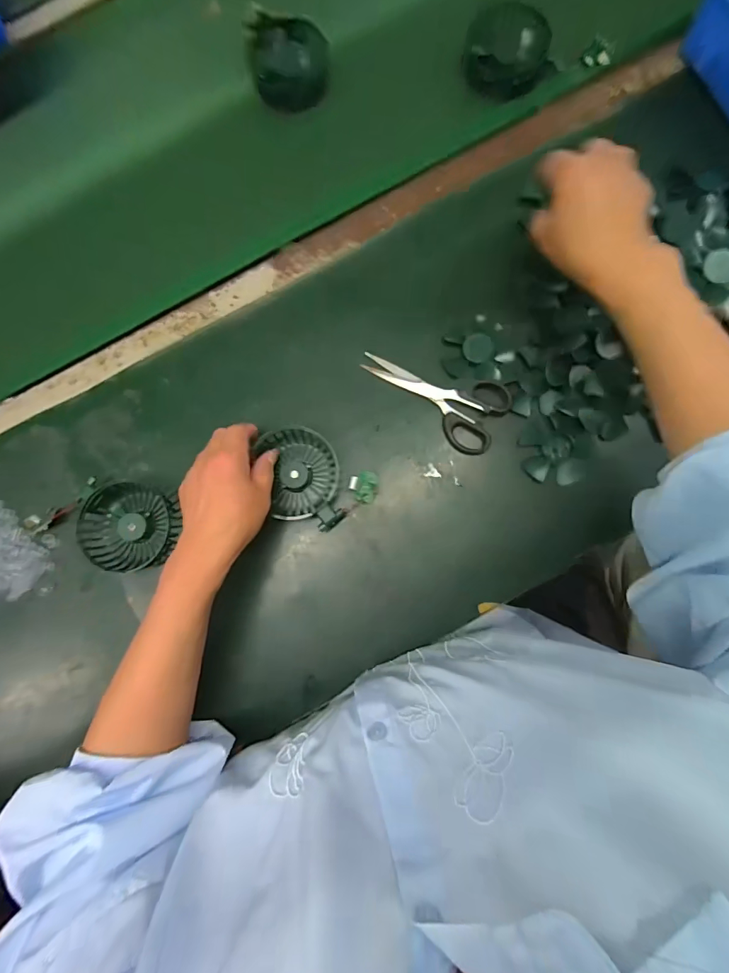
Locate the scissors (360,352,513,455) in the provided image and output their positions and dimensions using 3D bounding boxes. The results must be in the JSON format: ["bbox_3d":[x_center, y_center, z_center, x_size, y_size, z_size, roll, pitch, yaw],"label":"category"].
[{"bbox_3d":[0.070,-0.094,0.438,0.150,0.004,0.076,27,86,6],"label":"scissors"}]

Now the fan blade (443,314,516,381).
[{"bbox_3d":[0.118,-0.141,0.437,0.068,0.011,0.062,7,84,4],"label":"fan blade"}]

